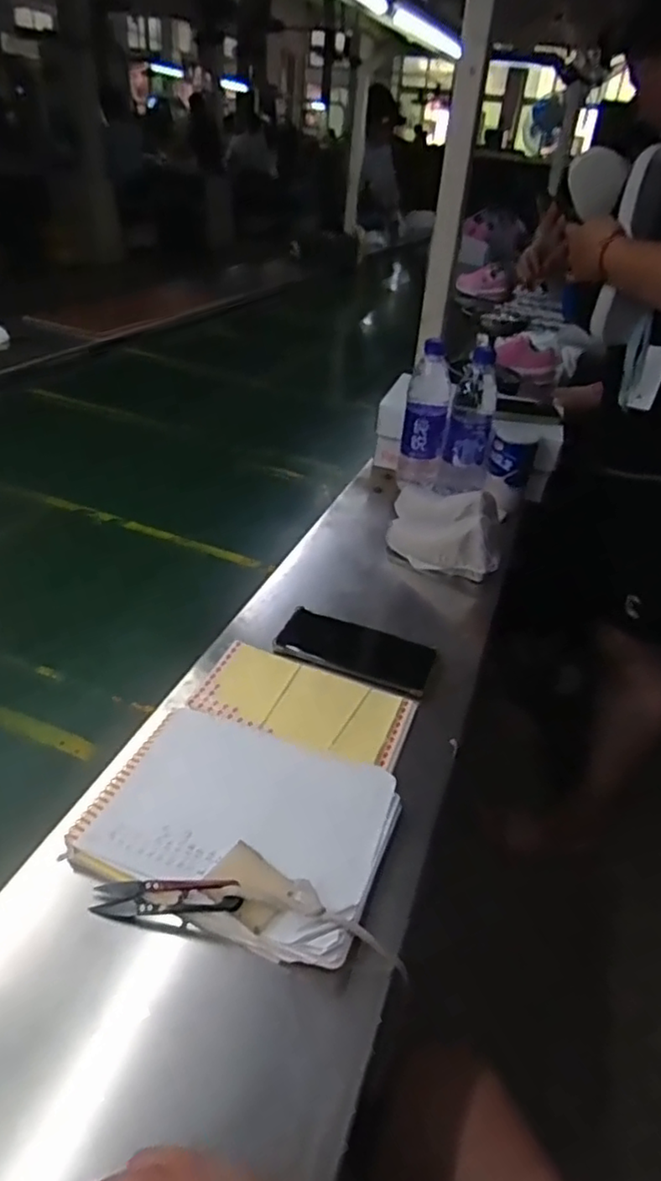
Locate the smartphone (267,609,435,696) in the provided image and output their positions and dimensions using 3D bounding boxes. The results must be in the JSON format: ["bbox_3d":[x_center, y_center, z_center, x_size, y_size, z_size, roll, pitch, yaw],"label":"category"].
[{"bbox_3d":[0.026,0.063,0.688,0.164,0.014,0.070,17,48,13],"label":"smartphone"}]

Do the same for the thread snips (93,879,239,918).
[{"bbox_3d":[-0.109,0.208,0.443,0.103,0.014,0.024,-5,36,8],"label":"thread snips"}]

